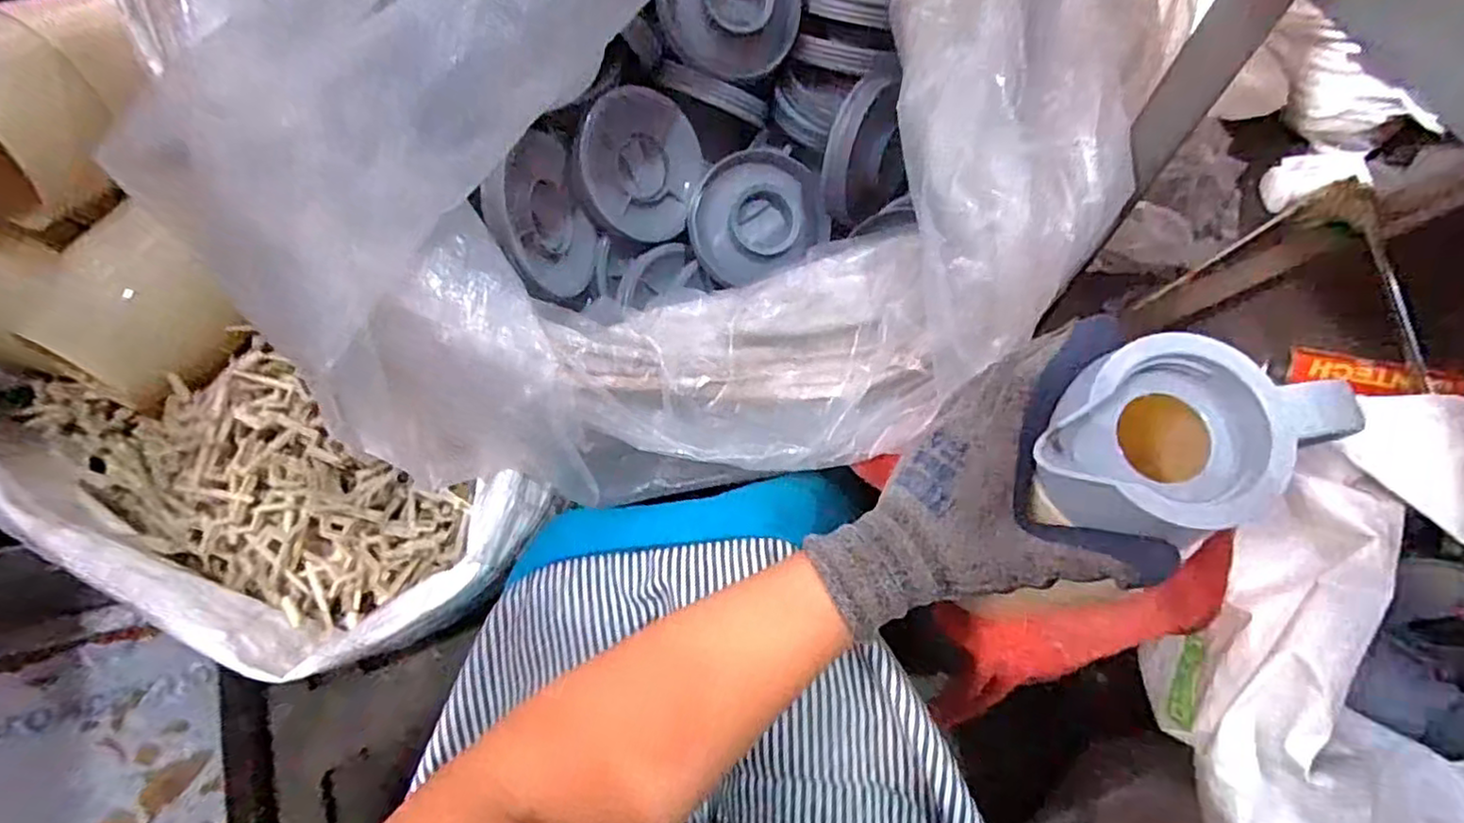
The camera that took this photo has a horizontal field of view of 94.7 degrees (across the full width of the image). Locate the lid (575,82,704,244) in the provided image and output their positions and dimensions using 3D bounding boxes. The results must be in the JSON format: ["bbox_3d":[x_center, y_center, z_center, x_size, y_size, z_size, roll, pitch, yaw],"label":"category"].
[{"bbox_3d":[-0.084,-0.232,0.636,0.019,0.126,0.129,19,92,48],"label":"lid"}]

